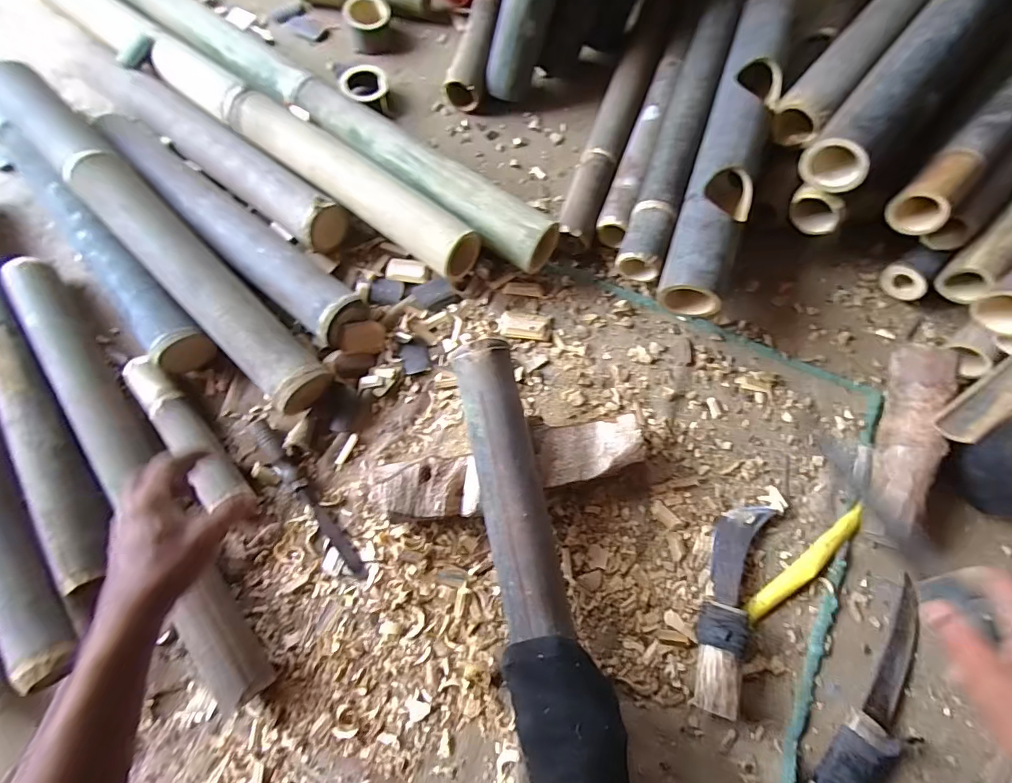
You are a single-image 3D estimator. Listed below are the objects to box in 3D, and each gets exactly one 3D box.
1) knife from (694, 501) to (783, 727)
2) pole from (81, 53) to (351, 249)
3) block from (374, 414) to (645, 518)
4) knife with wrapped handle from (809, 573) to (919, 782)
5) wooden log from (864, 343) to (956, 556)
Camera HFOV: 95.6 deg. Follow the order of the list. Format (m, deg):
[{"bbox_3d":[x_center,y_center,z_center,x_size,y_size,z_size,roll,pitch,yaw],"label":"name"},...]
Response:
[{"bbox_3d":[0.267,0.247,0.545,0.059,0.033,0.237,20,65,6],"label":"knife"},{"bbox_3d":[-0.454,-0.368,0.699,0.507,0.070,0.073,34,79,9],"label":"pole"},{"bbox_3d":[0.000,0.093,0.572,0.328,0.067,0.093,-17,77,-3],"label":"block"},{"bbox_3d":[0.419,0.353,0.513,0.065,0.027,0.285,34,79,8],"label":"knife with wrapped handle"},{"bbox_3d":[0.500,0.063,0.570,0.059,0.063,0.251,19,77,5],"label":"wooden log"}]

